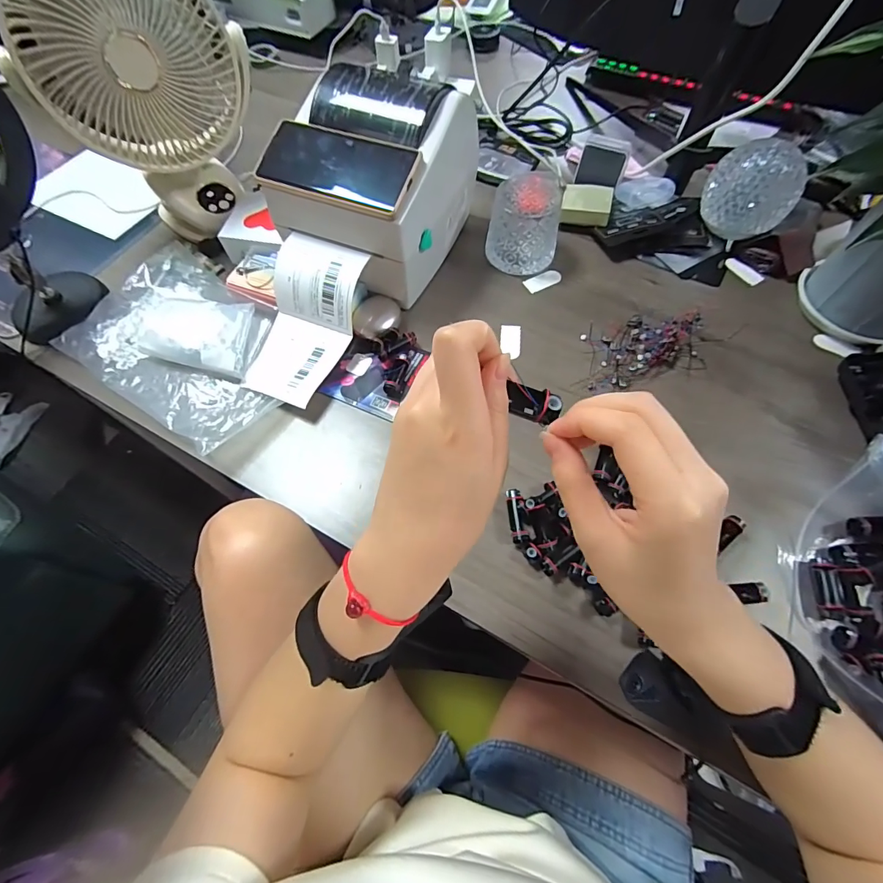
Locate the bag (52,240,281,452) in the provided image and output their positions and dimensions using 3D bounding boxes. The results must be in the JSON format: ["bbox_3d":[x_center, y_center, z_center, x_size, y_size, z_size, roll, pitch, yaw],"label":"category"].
[{"bbox_3d":[-0.291,-0.118,0.491,0.268,0.027,0.180,32,68,16],"label":"bag"}]

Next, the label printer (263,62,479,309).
[{"bbox_3d":[-0.072,-0.301,0.501,0.171,0.165,0.205,21,66,11],"label":"label printer"}]

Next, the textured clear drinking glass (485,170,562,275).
[{"bbox_3d":[0.106,-0.276,0.545,0.088,0.074,0.095,10,64,6],"label":"textured clear drinking glass"}]

